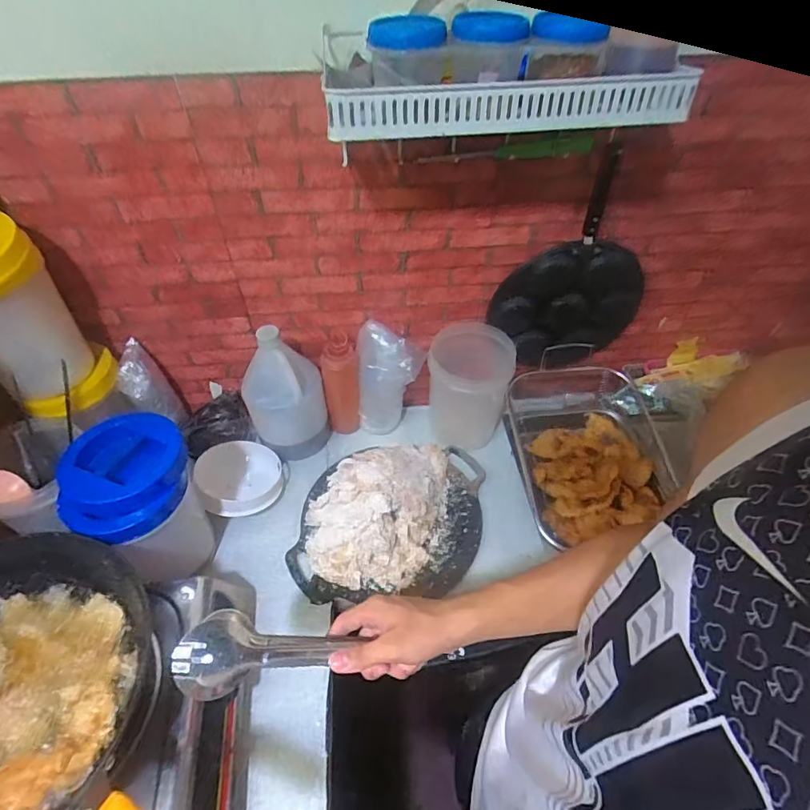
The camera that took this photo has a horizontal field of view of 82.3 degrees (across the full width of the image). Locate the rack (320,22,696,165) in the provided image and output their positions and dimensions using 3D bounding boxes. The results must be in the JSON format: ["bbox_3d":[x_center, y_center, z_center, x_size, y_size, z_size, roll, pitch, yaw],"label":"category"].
[{"bbox_3d":[0.105,-0.363,0.531,0.386,0.074,0.166,-6,46,-7],"label":"rack"}]

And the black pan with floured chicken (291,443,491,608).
[{"bbox_3d":[-0.026,0.188,0.850,0.343,0.111,0.275,-3,45,-4],"label":"black pan with floured chicken"}]

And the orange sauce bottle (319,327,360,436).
[{"bbox_3d":[-0.129,-0.044,0.931,0.064,0.223,0.070,-9,46,-10],"label":"orange sauce bottle"}]

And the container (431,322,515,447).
[{"bbox_3d":[0.123,-0.027,0.926,0.139,0.224,0.143,0,45,0],"label":"container"}]

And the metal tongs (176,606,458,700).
[{"bbox_3d":[-0.071,0.250,0.467,0.295,0.049,0.059,16,39,-26],"label":"metal tongs"}]

